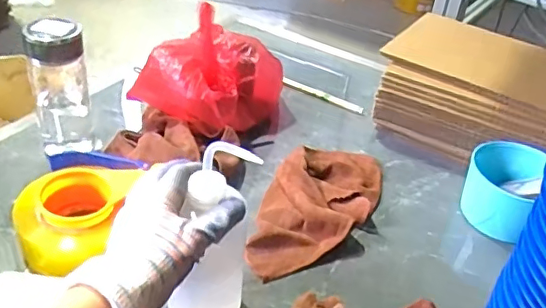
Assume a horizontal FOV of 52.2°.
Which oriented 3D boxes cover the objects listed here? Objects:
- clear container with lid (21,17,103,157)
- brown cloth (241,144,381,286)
[{"bbox_3d":[-0.264,-0.076,0.694,0.067,0.180,0.075,-13,41,-24],"label":"clear container with lid"},{"bbox_3d":[0.055,0.054,0.680,0.124,0.032,0.255,18,38,16],"label":"brown cloth"}]

